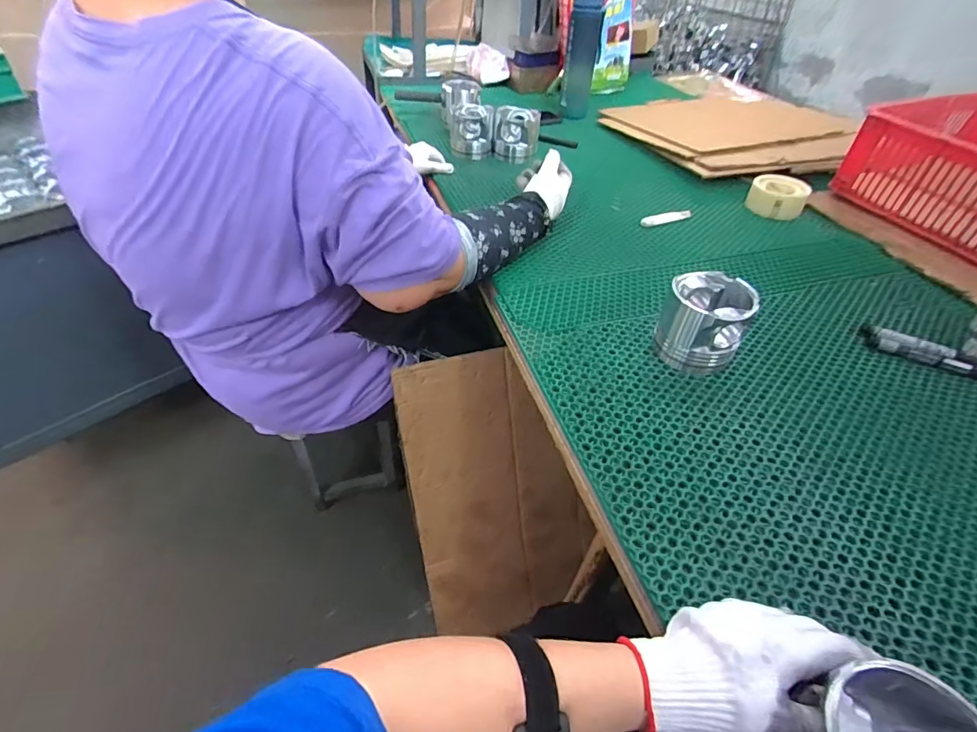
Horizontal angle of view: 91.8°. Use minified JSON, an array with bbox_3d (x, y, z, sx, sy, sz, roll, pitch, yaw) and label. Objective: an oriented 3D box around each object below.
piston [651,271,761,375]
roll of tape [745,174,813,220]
[{"bbox_3d":[0.258,-0.053,0.569,0.093,0.092,0.093,27,51,22],"label":"piston"},{"bbox_3d":[0.520,-0.303,0.854,0.095,0.049,0.093,1,46,-1],"label":"roll of tape"}]

